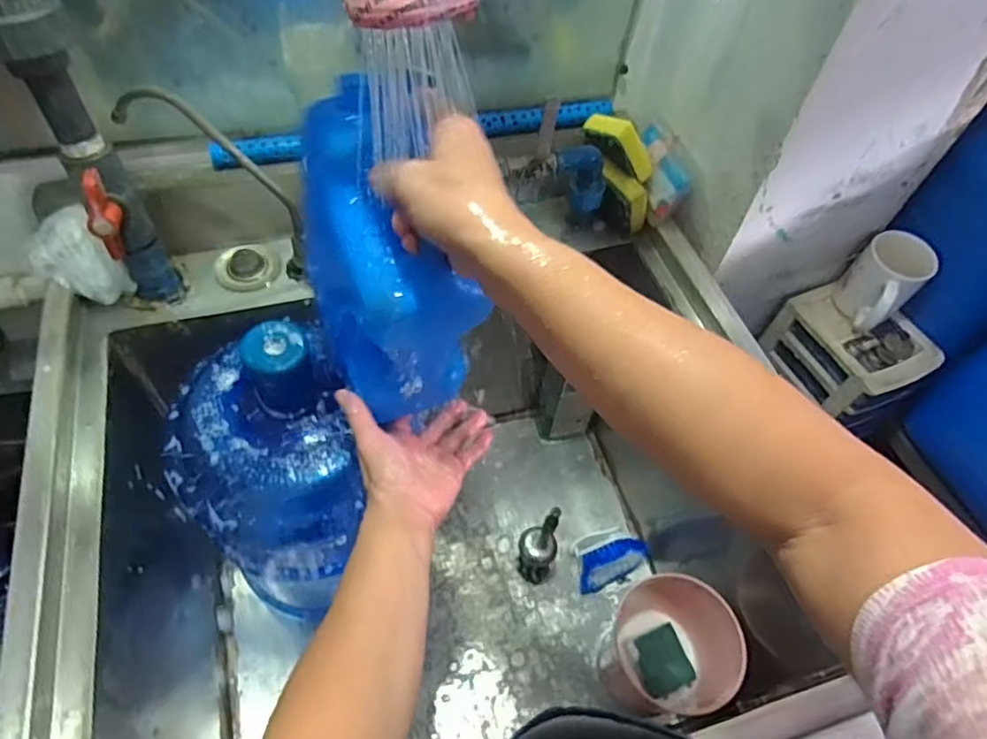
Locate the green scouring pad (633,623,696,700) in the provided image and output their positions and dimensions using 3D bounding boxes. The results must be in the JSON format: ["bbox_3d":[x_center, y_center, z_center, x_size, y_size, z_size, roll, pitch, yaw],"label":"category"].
[{"bbox_3d":[0.216,0.368,0.785,0.070,0.007,0.075,-8,72,-24],"label":"green scouring pad"}]

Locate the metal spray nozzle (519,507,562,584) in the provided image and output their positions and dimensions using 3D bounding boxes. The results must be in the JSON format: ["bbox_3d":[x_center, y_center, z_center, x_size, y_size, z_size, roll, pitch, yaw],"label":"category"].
[{"bbox_3d":[0.063,0.244,0.845,0.056,0.194,0.057,2,56,-3],"label":"metal spray nozzle"}]

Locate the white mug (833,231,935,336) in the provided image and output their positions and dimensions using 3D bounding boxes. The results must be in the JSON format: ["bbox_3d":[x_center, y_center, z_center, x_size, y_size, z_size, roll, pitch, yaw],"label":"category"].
[{"bbox_3d":[0.487,-0.110,0.784,0.084,0.100,0.076,-37,66,-26],"label":"white mug"}]

